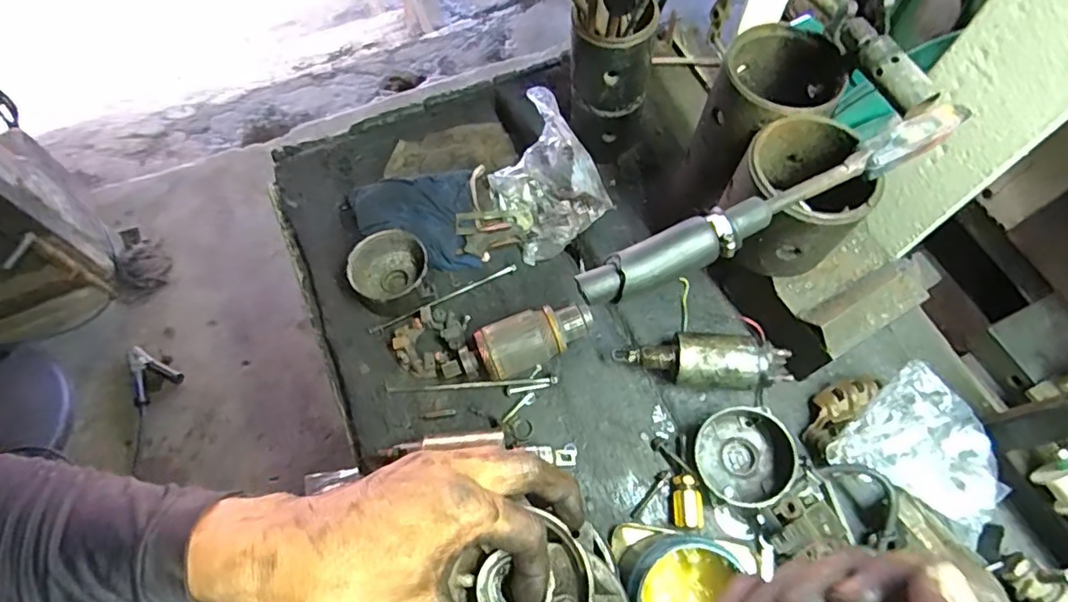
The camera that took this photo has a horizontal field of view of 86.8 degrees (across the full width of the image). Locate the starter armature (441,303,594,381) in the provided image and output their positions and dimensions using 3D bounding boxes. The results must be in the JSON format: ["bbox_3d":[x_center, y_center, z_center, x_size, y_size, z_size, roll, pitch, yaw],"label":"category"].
[{"bbox_3d":[-0.015,0.042,0.545,0.150,0.049,0.051,-19,66,-9],"label":"starter armature"}]

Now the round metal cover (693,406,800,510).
[{"bbox_3d":[0.182,0.136,0.492,0.080,0.038,0.080,-4,73,12],"label":"round metal cover"}]

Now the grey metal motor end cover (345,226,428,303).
[{"bbox_3d":[-0.147,-0.030,0.584,0.080,0.035,0.078,-41,71,-18],"label":"grey metal motor end cover"}]

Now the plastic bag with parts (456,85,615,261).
[{"bbox_3d":[-0.016,-0.119,0.590,0.141,0.111,0.140,-24,67,-11],"label":"plastic bag with parts"}]

